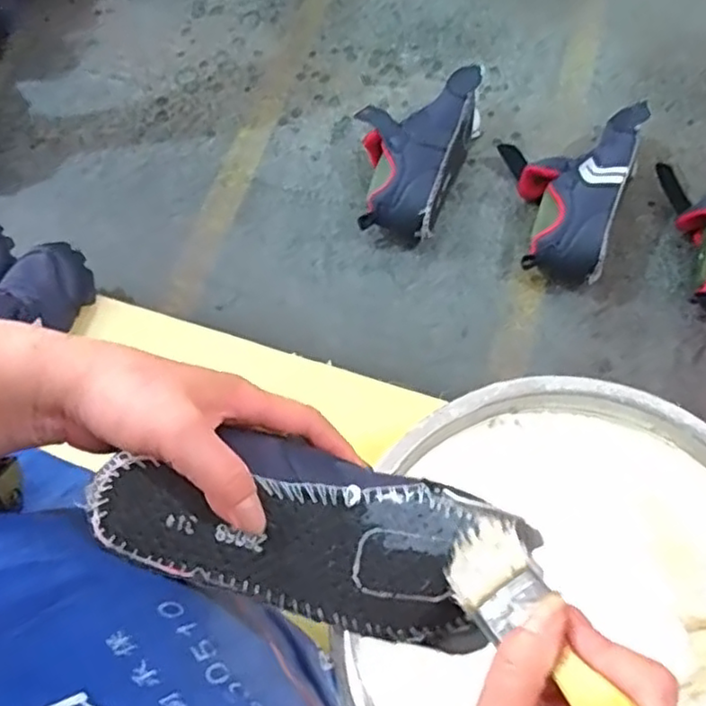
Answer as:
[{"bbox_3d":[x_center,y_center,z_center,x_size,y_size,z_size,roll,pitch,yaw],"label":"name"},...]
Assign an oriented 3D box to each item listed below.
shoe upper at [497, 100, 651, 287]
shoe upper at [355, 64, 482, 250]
[{"bbox_3d":[0.223,-0.181,0.718,0.138,0.074,0.203,17,69,8],"label":"shoe upper"},{"bbox_3d":[0.056,-0.228,0.738,0.127,0.077,0.206,20,70,9],"label":"shoe upper"}]

